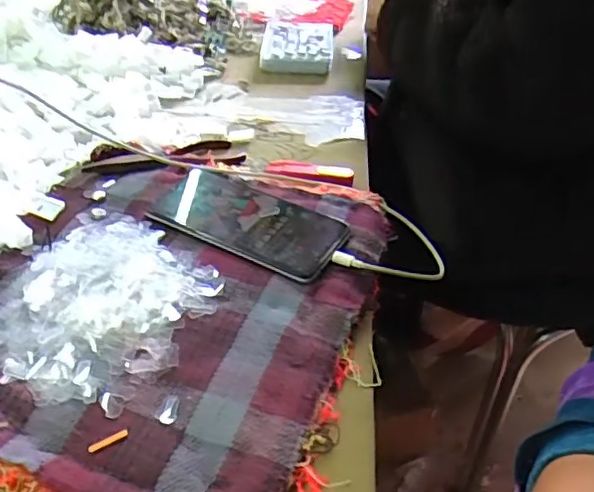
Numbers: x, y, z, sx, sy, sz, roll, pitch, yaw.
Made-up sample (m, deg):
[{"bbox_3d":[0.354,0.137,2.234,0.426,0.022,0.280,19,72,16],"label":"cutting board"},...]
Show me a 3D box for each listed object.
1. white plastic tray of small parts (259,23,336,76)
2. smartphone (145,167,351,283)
[{"bbox_3d":[0.001,-0.282,0.842,0.097,0.025,0.151,2,39,2],"label":"white plastic tray of small parts"},{"bbox_3d":[-0.044,-0.027,0.498,0.171,0.012,0.083,24,44,22],"label":"smartphone"}]

